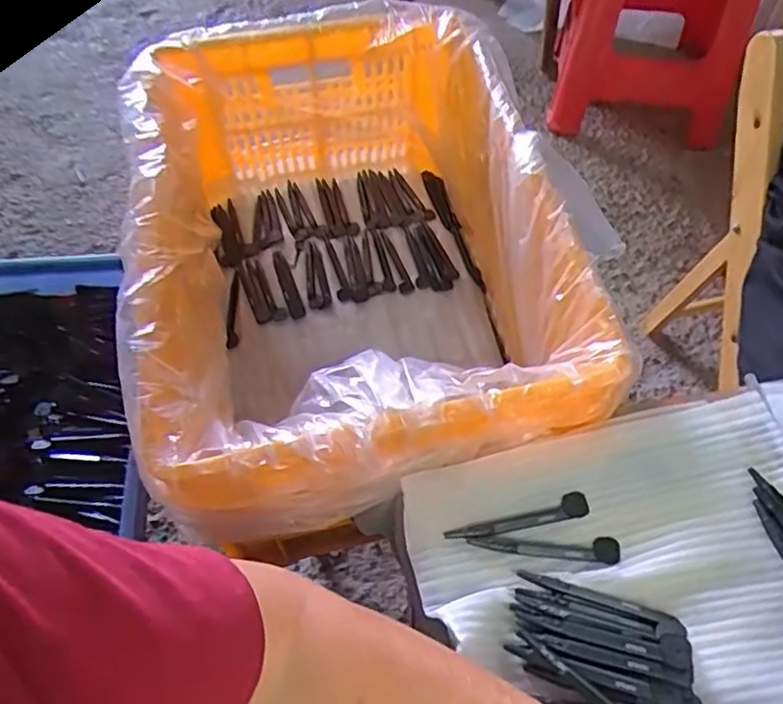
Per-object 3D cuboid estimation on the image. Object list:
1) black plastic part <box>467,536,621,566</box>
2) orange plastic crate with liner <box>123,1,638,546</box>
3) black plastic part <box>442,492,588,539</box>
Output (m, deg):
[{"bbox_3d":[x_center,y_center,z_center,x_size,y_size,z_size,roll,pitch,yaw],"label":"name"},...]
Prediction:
[{"bbox_3d":[0.100,0.127,0.430,0.097,0.008,0.018,2,56,2],"label":"black plastic part"},{"bbox_3d":[-0.037,-0.081,0.650,0.360,0.241,0.501,-10,57,-6],"label":"orange plastic crate with liner"},{"bbox_3d":[0.085,0.113,0.438,0.098,0.006,0.015,-14,57,-9],"label":"black plastic part"}]

